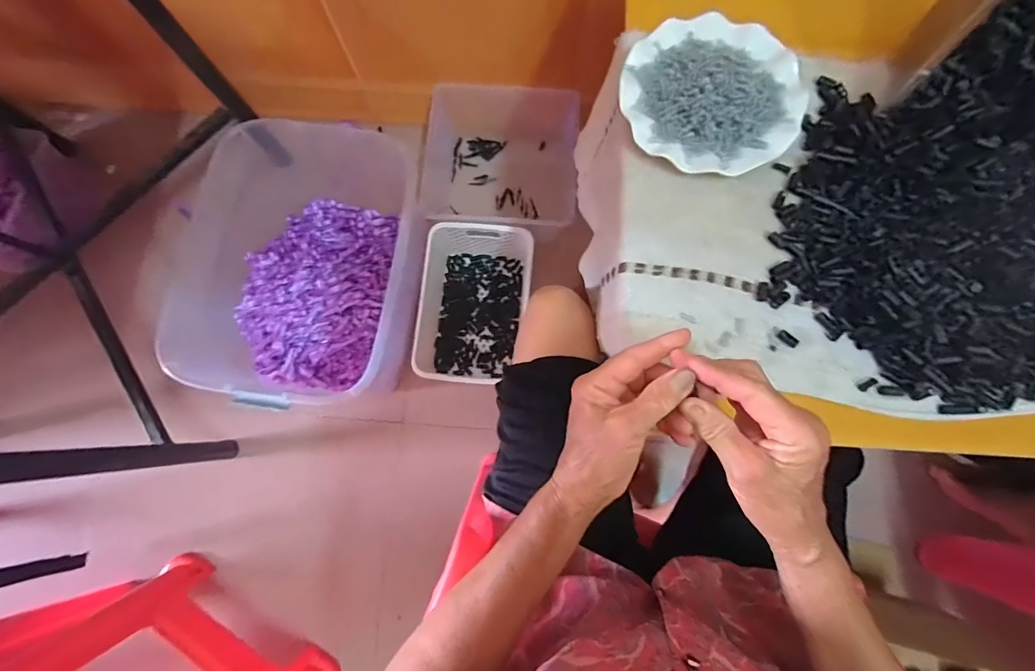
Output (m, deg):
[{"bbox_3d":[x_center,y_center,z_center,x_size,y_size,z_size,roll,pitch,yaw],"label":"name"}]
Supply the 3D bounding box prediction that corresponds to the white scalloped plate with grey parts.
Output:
[{"bbox_3d":[0.200,-0.250,0.442,0.179,0.049,0.173,0,79,0],"label":"white scalloped plate with grey parts"}]

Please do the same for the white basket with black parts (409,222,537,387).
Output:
[{"bbox_3d":[-0.086,-0.061,0.885,0.208,0.102,0.305,5,79,1],"label":"white basket with black parts"}]

